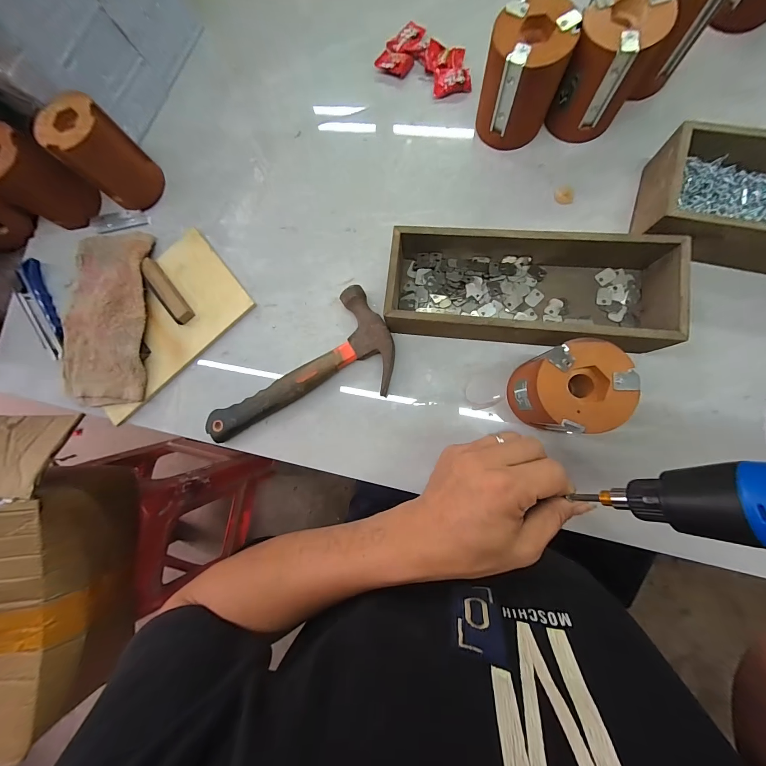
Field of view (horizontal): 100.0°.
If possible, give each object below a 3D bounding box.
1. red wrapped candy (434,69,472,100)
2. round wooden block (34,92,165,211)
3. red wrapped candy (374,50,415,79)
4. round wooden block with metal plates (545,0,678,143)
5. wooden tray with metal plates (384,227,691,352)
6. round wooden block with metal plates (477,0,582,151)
[{"bbox_3d":[0.088,-0.378,0.405,0.046,0.019,0.026,-1,84,7],"label":"red wrapped candy"},{"bbox_3d":[-0.351,-0.288,0.408,0.061,0.101,0.077,42,90,9],"label":"round wooden block"},{"bbox_3d":[0.015,-0.417,0.417,0.046,0.014,0.030,27,88,9],"label":"red wrapped candy"},{"bbox_3d":[0.229,-0.327,0.337,0.072,0.099,0.075,-1,84,7],"label":"round wooden block with metal plates"},{"bbox_3d":[0.147,-0.099,0.345,0.274,0.066,0.113,4,84,7],"label":"wooden tray with metal plates"},{"bbox_3d":[0.149,-0.324,0.349,0.077,0.102,0.073,-1,84,7],"label":"round wooden block with metal plates"}]

